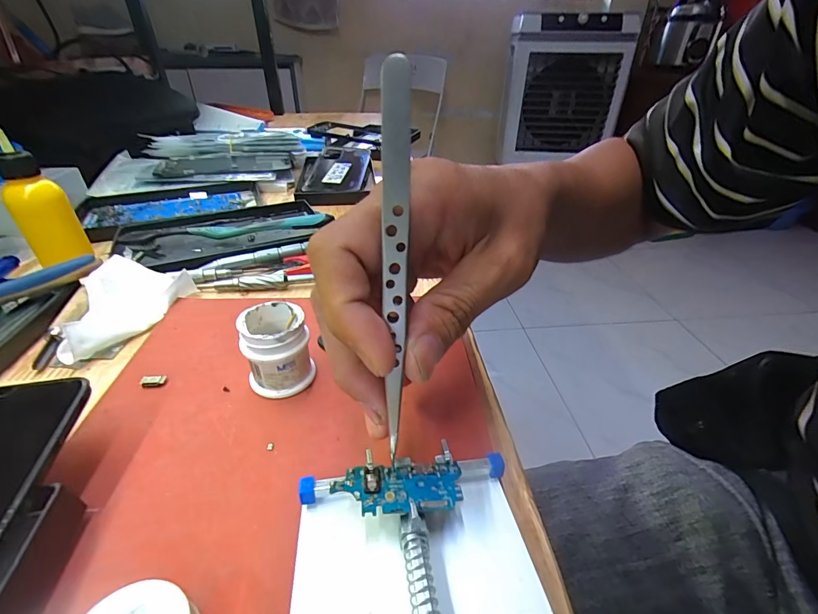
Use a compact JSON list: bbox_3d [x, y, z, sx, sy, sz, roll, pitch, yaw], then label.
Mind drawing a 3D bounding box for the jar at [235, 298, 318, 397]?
[{"bbox_3d":[-0.069,0.022,0.206,0.032,0.041,0.031,1,34,0],"label":"jar"}]

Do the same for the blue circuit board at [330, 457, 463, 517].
[{"bbox_3d":[-0.004,0.066,0.145,0.047,0.004,0.021,-1,30,-11],"label":"blue circuit board"}]

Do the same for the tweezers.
[{"bbox_3d":[-0.004,-0.012,0.130,0.009,0.125,0.004,-1,13,-5],"label":"tweezers"}]

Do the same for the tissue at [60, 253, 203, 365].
[{"bbox_3d":[-0.187,-0.008,0.265,0.069,0.015,0.092,-12,36,-18],"label":"tissue"}]

